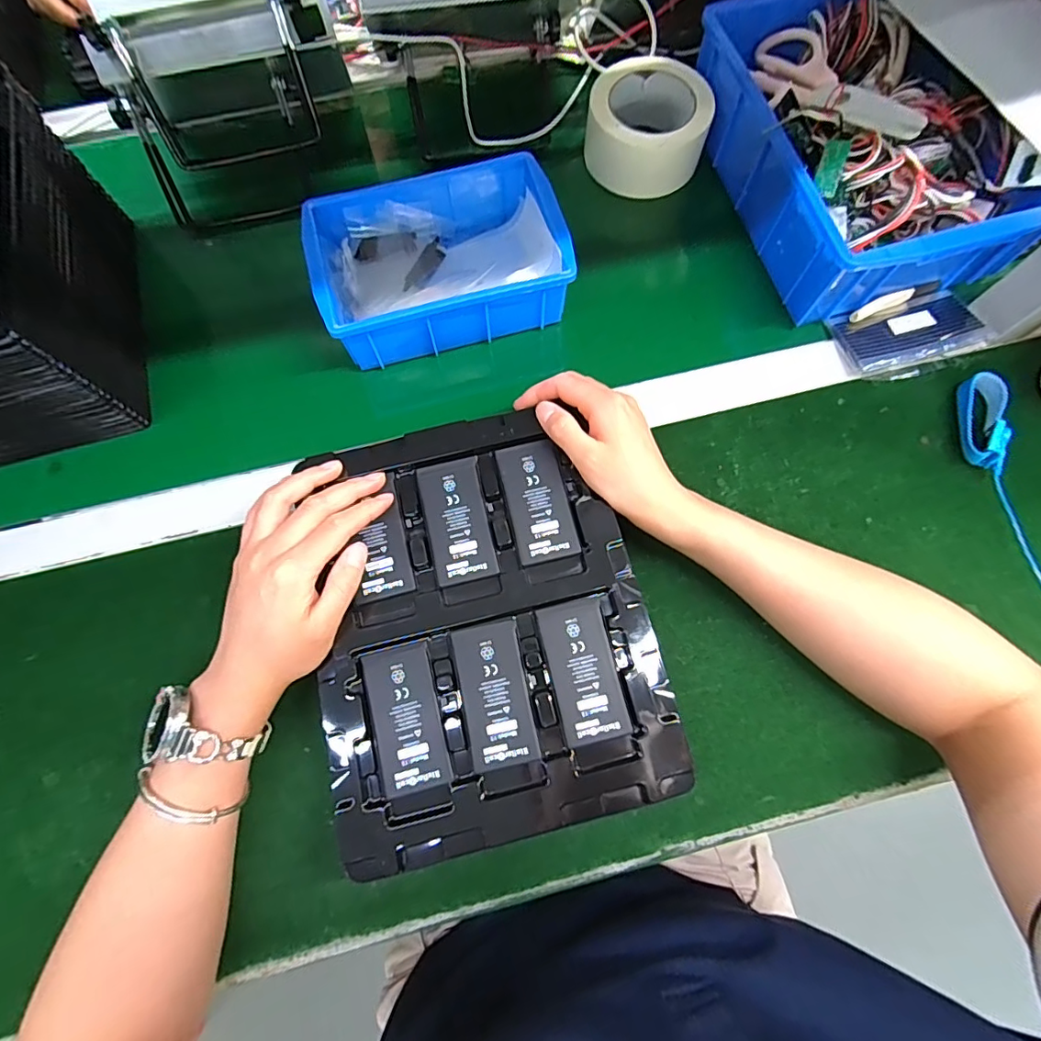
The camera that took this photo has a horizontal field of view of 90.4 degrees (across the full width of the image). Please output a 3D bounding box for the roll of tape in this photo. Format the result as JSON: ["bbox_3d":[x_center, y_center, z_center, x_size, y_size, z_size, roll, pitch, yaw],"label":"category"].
[{"bbox_3d":[0.119,-0.364,0.482,0.108,0.053,0.108,0,74,1],"label":"roll of tape"}]

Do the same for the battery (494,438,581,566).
[{"bbox_3d":[0.012,-0.014,0.368,0.043,0.004,0.087,-14,75,-3],"label":"battery"}]

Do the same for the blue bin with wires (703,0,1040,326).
[{"bbox_3d":[0.286,-0.330,0.446,0.186,0.091,0.295,-16,75,-4],"label":"blue bin with wires"}]

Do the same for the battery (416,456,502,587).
[{"bbox_3d":[-0.045,-0.001,0.364,0.044,0.004,0.087,-12,75,-3],"label":"battery"}]

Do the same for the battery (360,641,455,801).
[{"bbox_3d":[-0.073,0.125,0.329,0.043,0.004,0.087,-15,75,-4],"label":"battery"}]

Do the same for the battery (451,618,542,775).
[{"bbox_3d":[-0.016,0.111,0.333,0.042,0.004,0.088,-11,75,-2],"label":"battery"}]

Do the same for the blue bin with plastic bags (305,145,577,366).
[{"bbox_3d":[-0.069,-0.224,0.439,0.196,0.059,0.142,-17,75,-4],"label":"blue bin with plastic bags"}]

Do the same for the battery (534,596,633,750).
[{"bbox_3d":[0.041,0.097,0.335,0.043,0.004,0.088,-13,75,-3],"label":"battery"}]

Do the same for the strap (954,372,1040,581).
[{"bbox_3d":[0.377,0.011,0.386,0.035,0.019,0.263,-3,74,0],"label":"strap"}]

